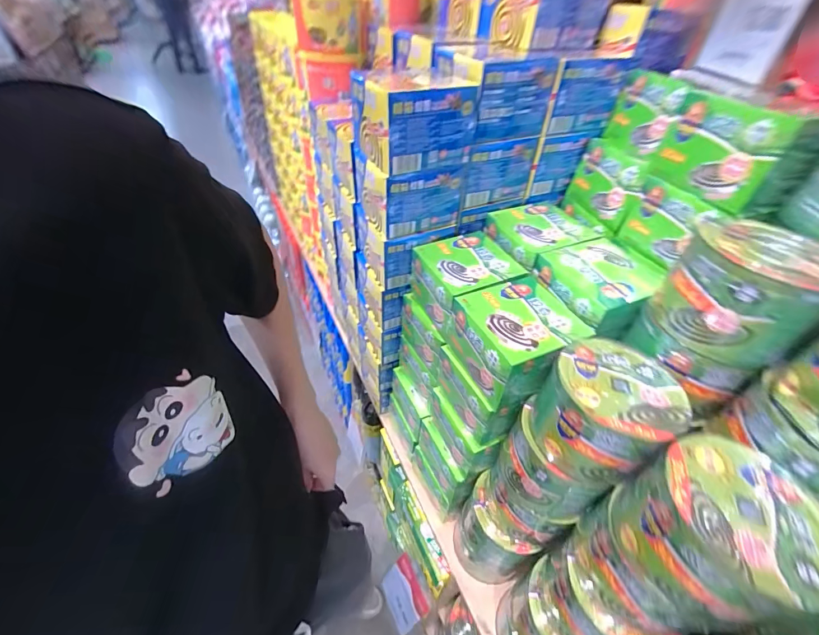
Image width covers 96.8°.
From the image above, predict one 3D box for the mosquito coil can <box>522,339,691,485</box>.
[{"bbox_3d":[0.223,0.112,0.433,0.132,0.106,0.134,3,44,-3],"label":"mosquito coil can"}]

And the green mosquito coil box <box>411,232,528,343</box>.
[{"bbox_3d":[0.089,-0.058,0.609,0.137,0.101,0.135,-17,48,-22],"label":"green mosquito coil box"}]

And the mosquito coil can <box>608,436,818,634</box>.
[{"bbox_3d":[0.285,0.206,0.350,0.132,0.120,0.129,-7,45,-12],"label":"mosquito coil can"}]

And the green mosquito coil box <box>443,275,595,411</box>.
[{"bbox_3d":[0.148,0.031,0.519,0.136,0.099,0.136,-15,47,-19],"label":"green mosquito coil box"}]

